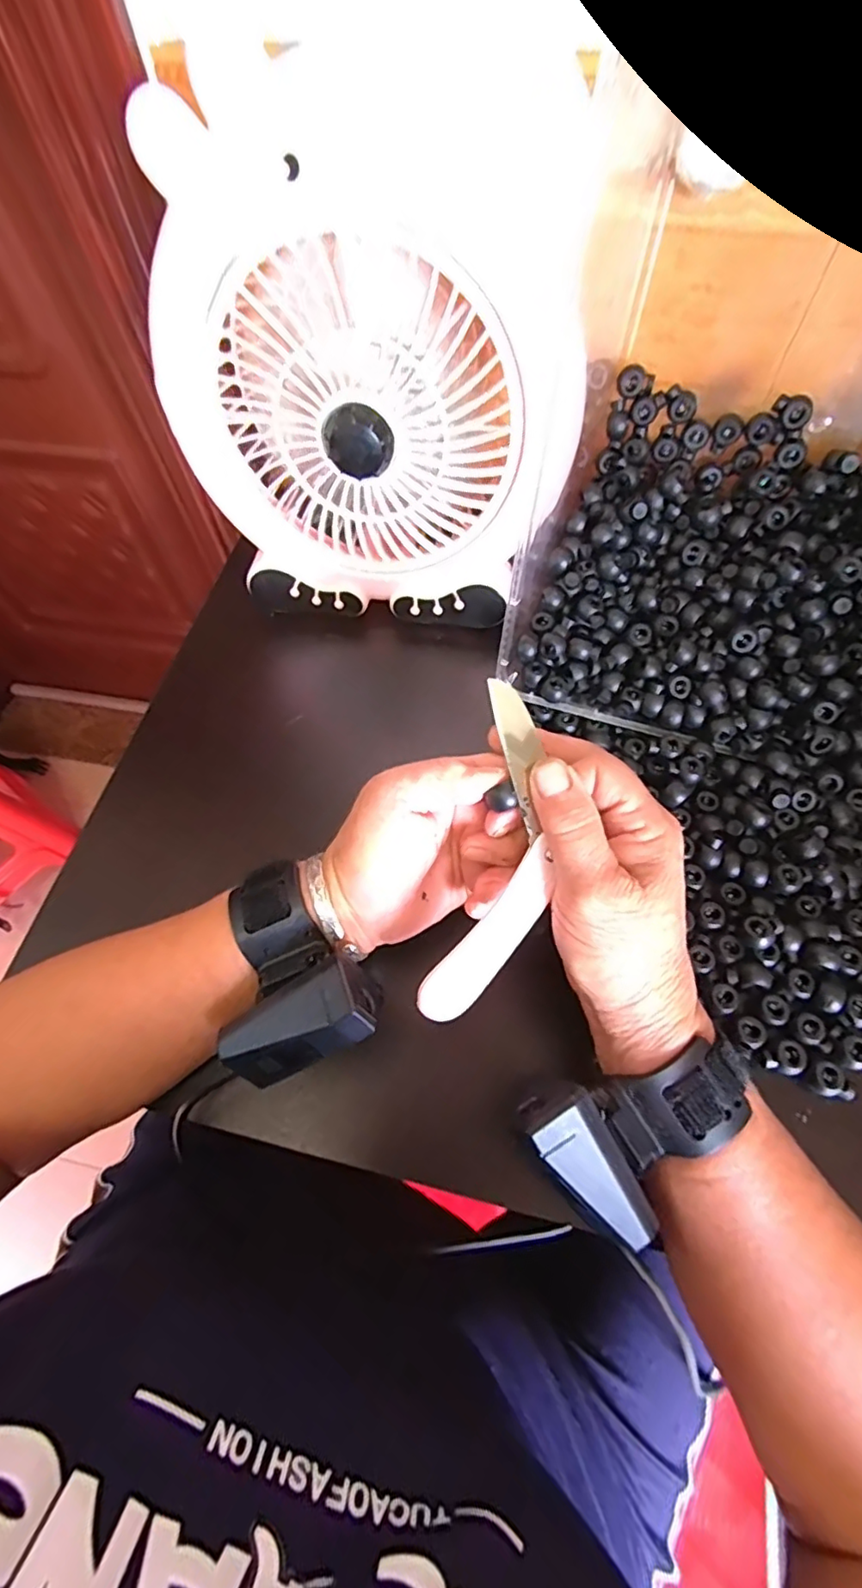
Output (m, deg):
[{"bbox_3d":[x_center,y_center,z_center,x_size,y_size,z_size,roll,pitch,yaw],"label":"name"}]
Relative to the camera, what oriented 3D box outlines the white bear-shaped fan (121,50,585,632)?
[{"bbox_3d":[-0.036,-0.219,0.341,0.239,0.239,0.073,9,65,7],"label":"white bear-shaped fan"}]

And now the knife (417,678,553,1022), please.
[{"bbox_3d":[0.031,0.027,0.255,0.044,0.009,0.147,11,87,8],"label":"knife"}]

